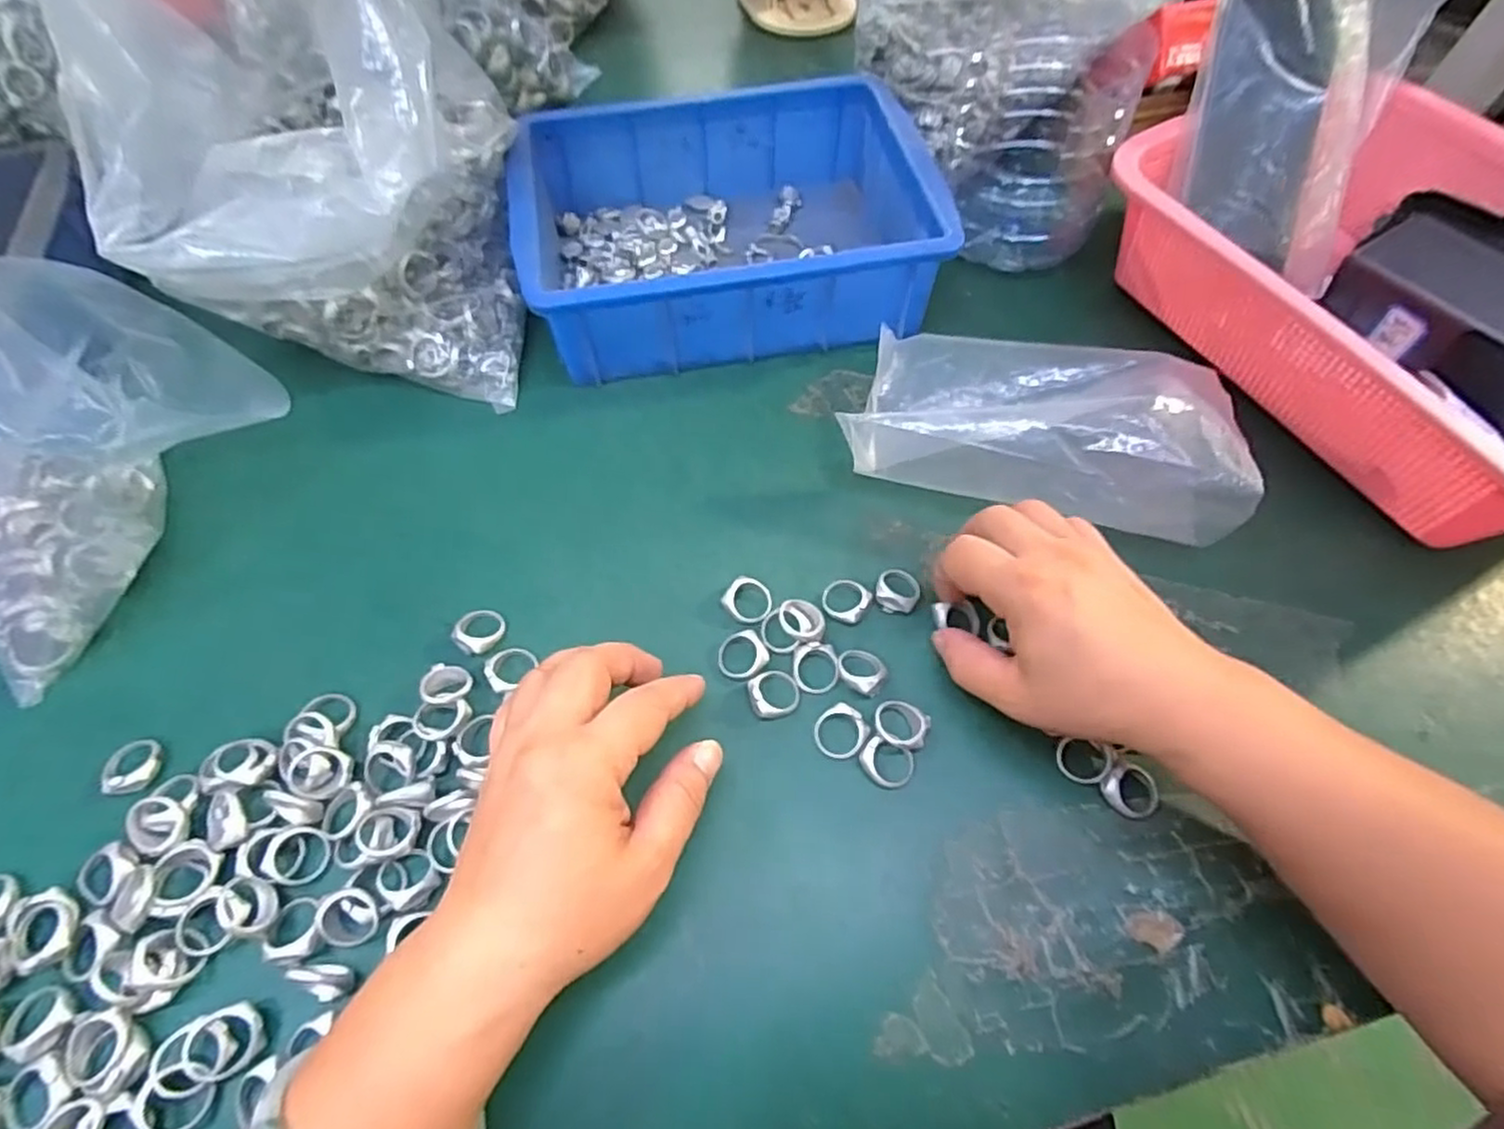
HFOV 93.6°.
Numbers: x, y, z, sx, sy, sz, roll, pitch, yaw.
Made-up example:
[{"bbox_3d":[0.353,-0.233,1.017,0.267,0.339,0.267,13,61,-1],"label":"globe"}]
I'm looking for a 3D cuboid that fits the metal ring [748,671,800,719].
[{"bbox_3d":[0.011,0.059,0.329,0.024,0.007,0.022,0,60,0],"label":"metal ring"}]

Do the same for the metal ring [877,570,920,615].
[{"bbox_3d":[0.074,0.012,0.355,0.021,0.007,0.027,19,62,11],"label":"metal ring"}]

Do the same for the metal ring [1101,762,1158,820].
[{"bbox_3d":[0.165,0.098,0.306,0.023,0.010,0.023,0,60,0],"label":"metal ring"}]

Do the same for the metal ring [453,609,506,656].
[{"bbox_3d":[-0.133,0.032,0.345,0.021,0.010,0.024,34,65,18],"label":"metal ring"}]

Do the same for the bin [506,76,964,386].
[{"bbox_3d":[-0.018,-0.209,0.446,0.236,0.080,0.174,-12,61,-7],"label":"bin"}]

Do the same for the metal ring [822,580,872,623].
[{"bbox_3d":[0.047,0.016,0.352,0.023,0.008,0.024,0,60,0],"label":"metal ring"}]

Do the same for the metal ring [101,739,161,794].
[{"bbox_3d":[-0.275,0.090,0.313,0.021,0.008,0.025,11,60,6],"label":"metal ring"}]

